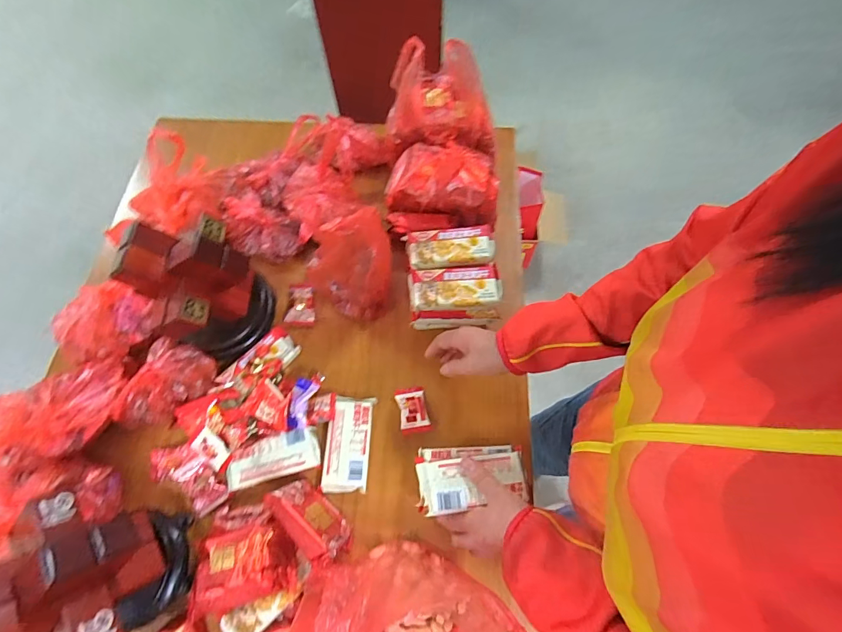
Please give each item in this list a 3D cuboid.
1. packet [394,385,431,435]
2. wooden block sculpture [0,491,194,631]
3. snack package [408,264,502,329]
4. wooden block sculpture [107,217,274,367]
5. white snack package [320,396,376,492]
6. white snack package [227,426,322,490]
[{"bbox_3d":[-0.013,0.146,0.645,0.045,0.013,0.070,-11,66,-4],"label":"packet"},{"bbox_3d":[-0.369,0.284,0.472,0.135,0.209,0.139,-1,66,1],"label":"wooden block sculpture"},{"bbox_3d":[0.052,-0.026,0.662,0.137,0.100,0.071,0,66,1],"label":"snack package"},{"bbox_3d":[-0.323,-0.035,0.616,0.154,0.193,0.138,-23,68,-9],"label":"wooden block sculpture"},{"bbox_3d":[-0.109,0.191,0.622,0.067,0.017,0.134,2,66,2],"label":"white snack package"},{"bbox_3d":[-0.217,0.209,0.613,0.130,0.019,0.060,-13,66,-5],"label":"white snack package"}]

